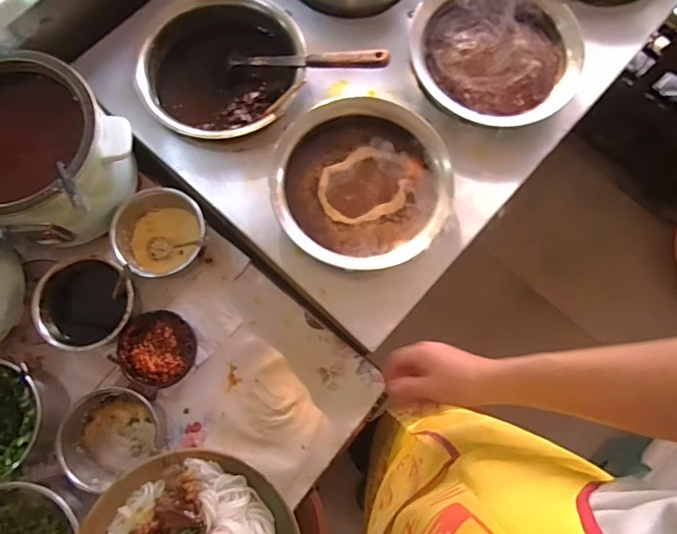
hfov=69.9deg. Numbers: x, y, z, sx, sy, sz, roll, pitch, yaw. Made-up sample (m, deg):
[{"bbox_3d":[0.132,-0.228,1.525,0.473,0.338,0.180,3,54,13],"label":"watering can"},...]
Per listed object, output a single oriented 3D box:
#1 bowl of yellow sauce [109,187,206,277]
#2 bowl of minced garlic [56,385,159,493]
[{"bbox_3d":[-0.271,-0.053,0.745,0.128,0.071,0.120,0,76,-2],"label":"bowl of yellow sauce"},{"bbox_3d":[-0.320,0.235,0.686,0.115,0.077,0.112,0,76,-2],"label":"bowl of minced garlic"}]

